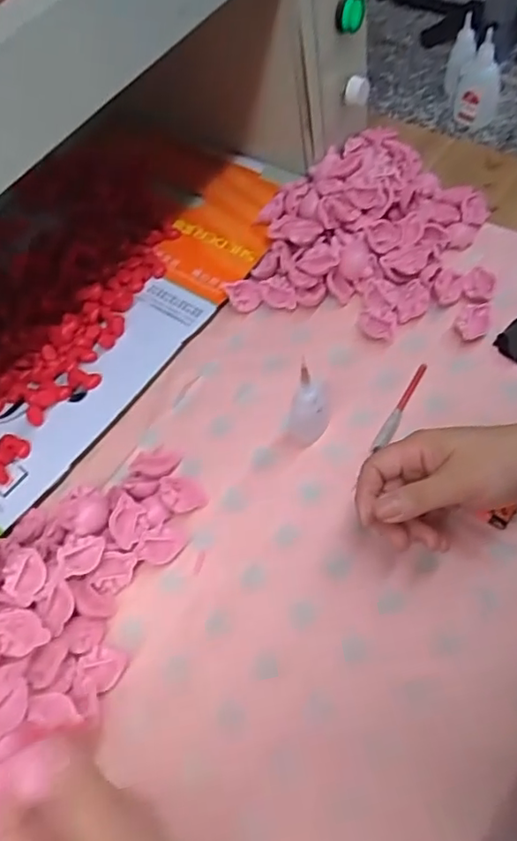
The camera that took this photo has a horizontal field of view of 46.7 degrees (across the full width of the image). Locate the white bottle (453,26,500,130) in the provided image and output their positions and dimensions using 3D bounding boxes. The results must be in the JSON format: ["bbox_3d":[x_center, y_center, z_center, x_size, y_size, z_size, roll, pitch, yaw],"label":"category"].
[{"bbox_3d":[0.227,-0.343,0.599,0.043,0.087,0.042,14,66,14],"label":"white bottle"}]

